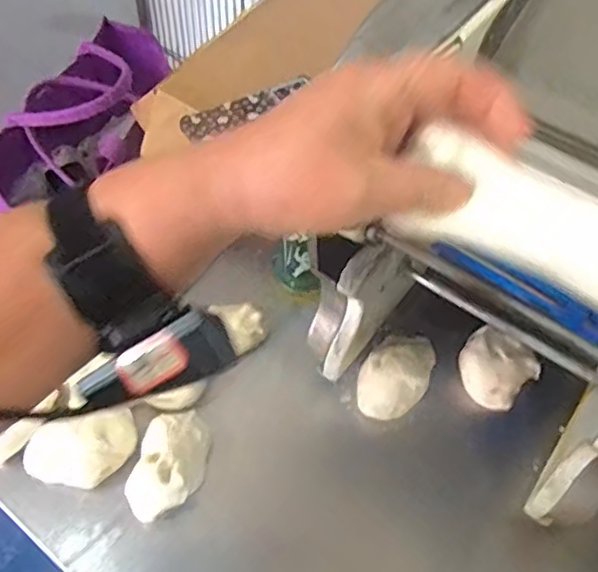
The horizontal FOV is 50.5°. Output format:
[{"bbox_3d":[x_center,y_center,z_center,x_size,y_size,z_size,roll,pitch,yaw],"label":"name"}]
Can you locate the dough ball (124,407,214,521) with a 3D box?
[{"bbox_3d":[-0.112,0.158,0.564,0.056,0.056,0.099,11,55,5],"label":"dough ball"}]

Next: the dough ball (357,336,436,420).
[{"bbox_3d":[0.095,0.091,0.622,0.059,0.054,0.099,32,59,19],"label":"dough ball"}]

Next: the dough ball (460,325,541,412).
[{"bbox_3d":[0.193,0.081,0.628,0.063,0.042,0.069,1,54,-2],"label":"dough ball"}]

